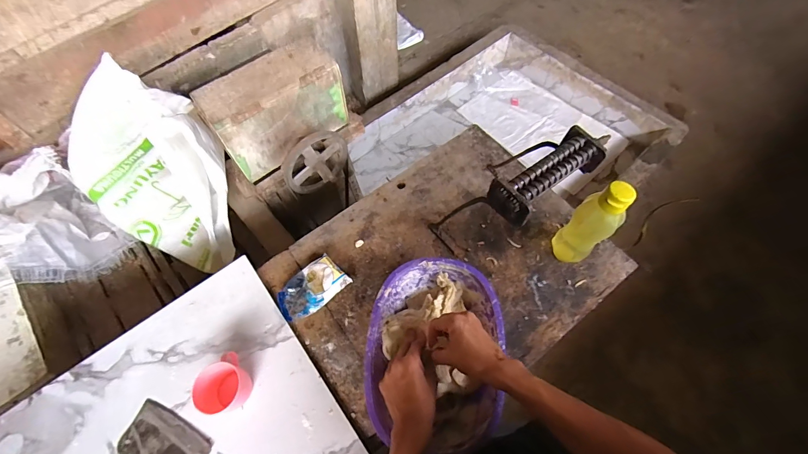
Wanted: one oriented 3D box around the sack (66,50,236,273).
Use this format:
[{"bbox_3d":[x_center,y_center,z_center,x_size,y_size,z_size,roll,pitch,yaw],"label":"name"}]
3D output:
[{"bbox_3d":[-0.740,-0.199,1.047,0.709,0.256,0.383,35,66,21],"label":"sack"}]

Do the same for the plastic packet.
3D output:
[{"bbox_3d":[-0.177,0.116,0.680,0.129,0.033,0.082,-36,64,-18],"label":"plastic packet"}]

